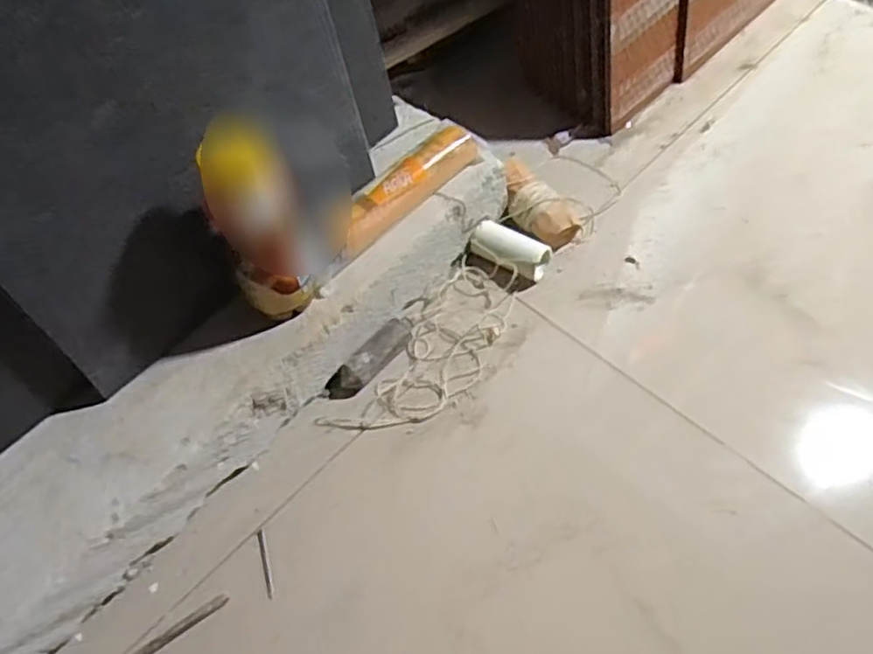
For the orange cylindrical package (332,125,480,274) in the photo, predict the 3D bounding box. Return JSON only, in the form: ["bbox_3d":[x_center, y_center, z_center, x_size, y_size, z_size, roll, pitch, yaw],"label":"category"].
[{"bbox_3d":[-0.029,-0.108,0.568,0.033,0.033,0.162,37,66,23],"label":"orange cylindrical package"}]

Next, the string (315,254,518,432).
[{"bbox_3d":[0.000,0.021,0.583,0.075,0.015,0.202,30,64,21],"label":"string"}]

